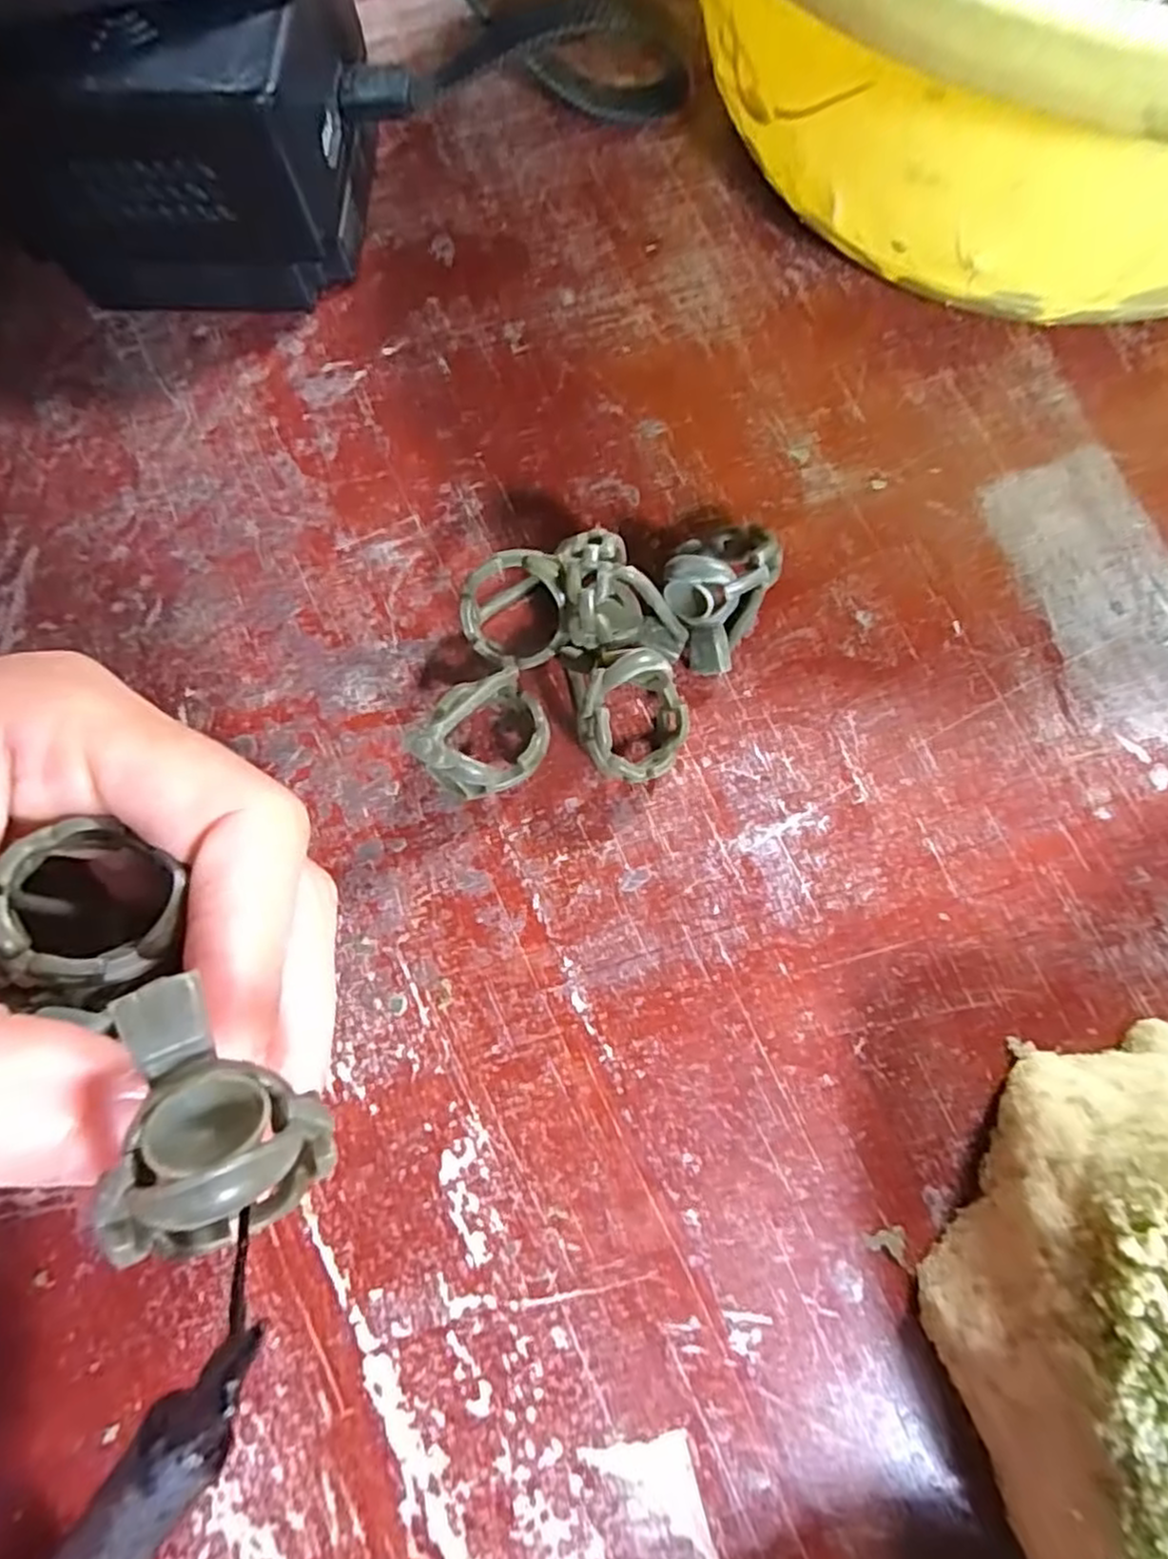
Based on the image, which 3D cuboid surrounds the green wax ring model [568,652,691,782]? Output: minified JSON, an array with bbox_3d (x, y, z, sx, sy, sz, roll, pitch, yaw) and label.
[{"bbox_3d":[0.010,-0.013,0.150,0.022,0.020,0.027,-10,75,-1],"label":"green wax ring model"}]

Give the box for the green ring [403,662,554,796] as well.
[{"bbox_3d":[-0.022,-0.009,0.147,0.030,0.027,0.021,-19,75,-3],"label":"green ring"}]

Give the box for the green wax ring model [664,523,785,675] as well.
[{"bbox_3d":[0.027,-0.039,0.154,0.019,0.024,0.024,27,78,9],"label":"green wax ring model"}]

